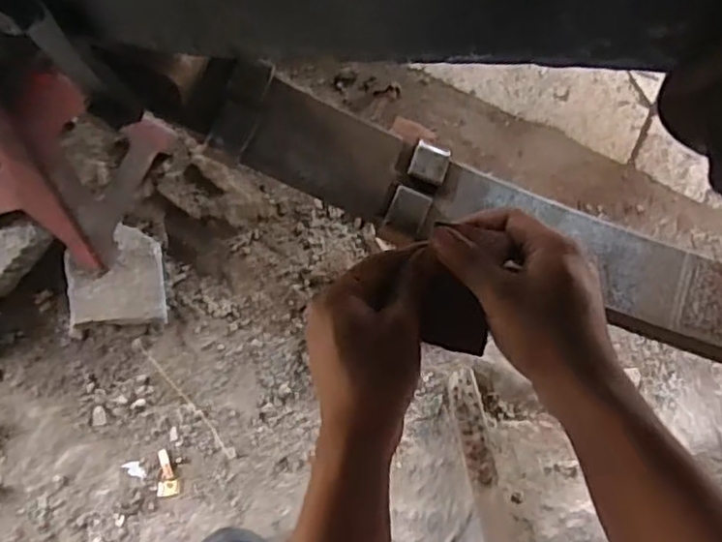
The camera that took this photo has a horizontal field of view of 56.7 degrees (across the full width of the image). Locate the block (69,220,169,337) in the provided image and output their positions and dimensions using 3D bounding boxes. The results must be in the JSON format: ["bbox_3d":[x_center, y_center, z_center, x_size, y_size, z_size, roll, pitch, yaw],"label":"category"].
[{"bbox_3d":[-0.267,0.009,0.736,0.106,0.041,0.107,-6,74,-1],"label":"block"}]

